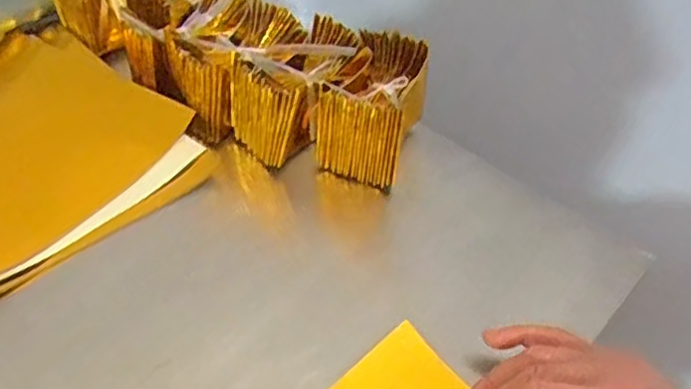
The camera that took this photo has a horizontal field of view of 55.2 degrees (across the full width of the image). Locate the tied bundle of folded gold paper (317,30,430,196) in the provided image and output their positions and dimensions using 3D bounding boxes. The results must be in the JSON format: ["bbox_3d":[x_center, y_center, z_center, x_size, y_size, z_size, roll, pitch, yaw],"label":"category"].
[{"bbox_3d":[0.022,-0.070,0.532,0.074,0.078,0.100,12,44,5],"label":"tied bundle of folded gold paper"}]

